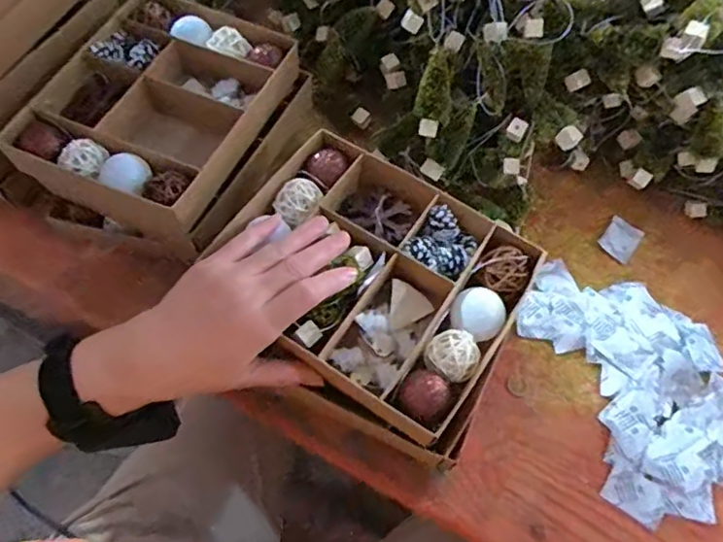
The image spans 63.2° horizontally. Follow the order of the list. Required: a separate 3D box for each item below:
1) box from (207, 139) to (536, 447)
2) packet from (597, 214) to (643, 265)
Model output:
[{"bbox_3d":[0.008,0.000,0.439,0.209,0.038,0.169,34,65,14],"label":"box"},{"bbox_3d":[0.260,-0.032,0.589,0.034,0.007,0.046,34,65,14],"label":"packet"}]

